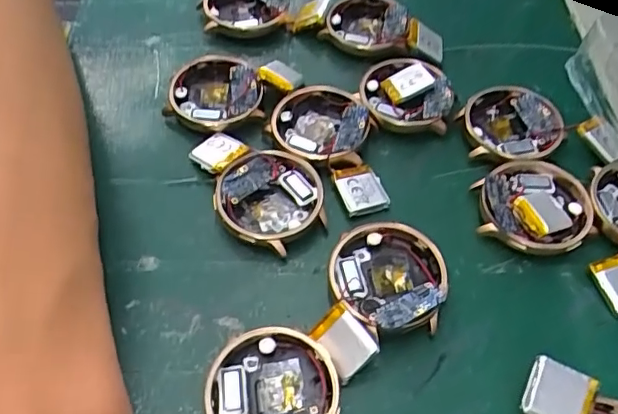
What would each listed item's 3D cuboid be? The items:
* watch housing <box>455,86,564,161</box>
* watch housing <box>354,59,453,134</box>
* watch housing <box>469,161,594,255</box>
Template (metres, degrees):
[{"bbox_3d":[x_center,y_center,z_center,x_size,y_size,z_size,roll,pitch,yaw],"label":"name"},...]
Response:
[{"bbox_3d":[0.094,-0.038,0.261,0.044,0.014,0.040,-2,55,-5],"label":"watch housing"},{"bbox_3d":[0.046,-0.054,0.269,0.043,0.011,0.043,2,55,-2],"label":"watch housing"},{"bbox_3d":[0.093,0.000,0.235,0.045,0.013,0.045,4,55,1],"label":"watch housing"}]

